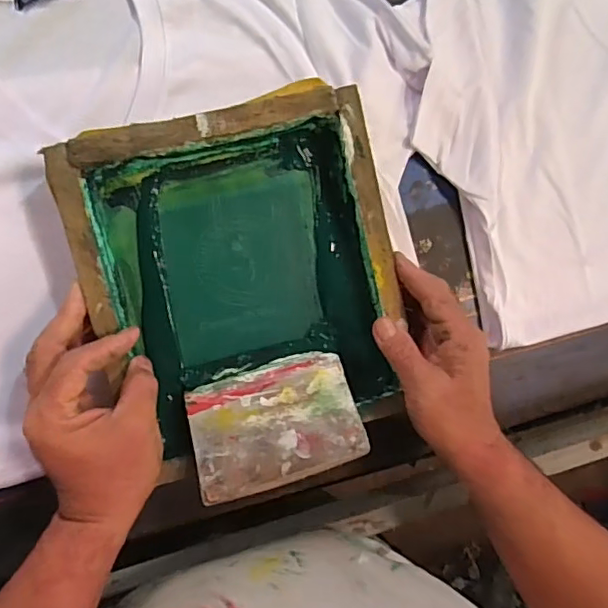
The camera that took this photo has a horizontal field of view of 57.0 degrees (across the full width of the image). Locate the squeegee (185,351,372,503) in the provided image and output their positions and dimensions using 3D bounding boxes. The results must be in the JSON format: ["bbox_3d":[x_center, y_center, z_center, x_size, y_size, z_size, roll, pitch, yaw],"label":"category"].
[{"bbox_3d":[-0.023,0.088,0.429,0.125,0.004,0.097,-15,55,-8],"label":"squeegee"}]

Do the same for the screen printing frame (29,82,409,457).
[{"bbox_3d":[-0.046,-0.023,0.444,0.232,0.057,0.249,-16,93,-9],"label":"screen printing frame"}]

